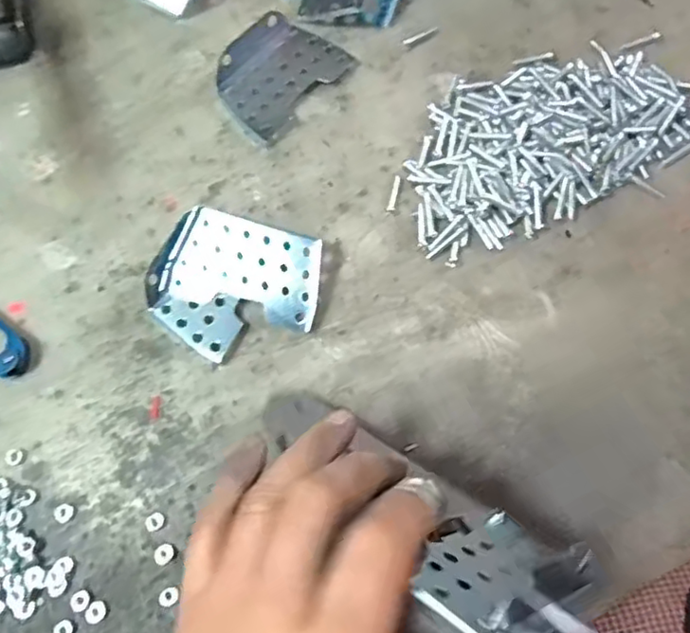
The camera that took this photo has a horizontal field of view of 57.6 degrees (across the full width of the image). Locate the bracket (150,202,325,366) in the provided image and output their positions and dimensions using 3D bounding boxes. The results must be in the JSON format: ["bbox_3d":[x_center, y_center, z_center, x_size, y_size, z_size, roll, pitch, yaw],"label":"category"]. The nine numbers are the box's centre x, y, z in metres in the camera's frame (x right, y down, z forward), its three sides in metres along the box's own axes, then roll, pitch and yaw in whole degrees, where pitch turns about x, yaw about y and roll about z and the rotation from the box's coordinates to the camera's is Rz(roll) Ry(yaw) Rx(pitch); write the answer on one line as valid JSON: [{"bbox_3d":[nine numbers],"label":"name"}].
[{"bbox_3d":[-0.052,-0.013,0.297,0.074,0.020,0.064,13,73,7],"label":"bracket"}]

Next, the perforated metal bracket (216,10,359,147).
[{"bbox_3d":[-0.039,-0.134,0.339,0.058,0.017,0.069,38,77,14],"label":"perforated metal bracket"}]

